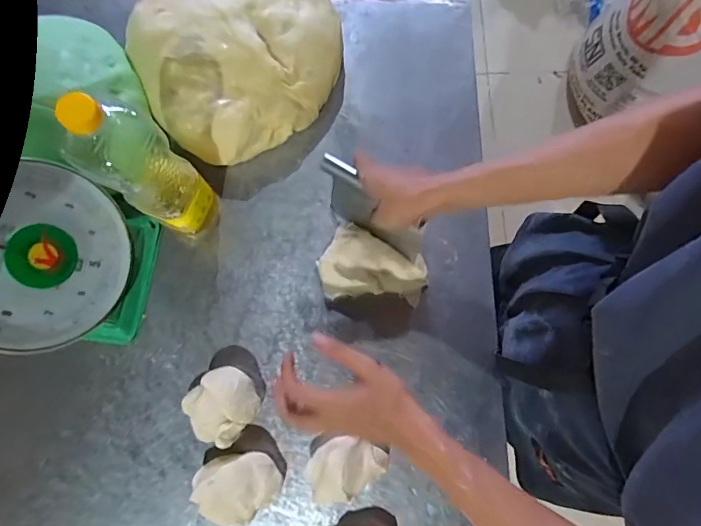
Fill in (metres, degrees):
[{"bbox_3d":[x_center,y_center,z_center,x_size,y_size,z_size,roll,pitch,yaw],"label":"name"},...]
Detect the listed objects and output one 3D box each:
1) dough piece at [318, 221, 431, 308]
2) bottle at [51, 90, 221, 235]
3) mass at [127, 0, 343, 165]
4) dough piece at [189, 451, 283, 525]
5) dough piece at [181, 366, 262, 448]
[{"bbox_3d":[0.031,0.014,0.550,0.140,0.056,0.094,24,80,3],"label":"dough piece"},{"bbox_3d":[-0.216,-0.093,0.458,0.069,0.262,0.081,41,81,6],"label":"bottle"},{"bbox_3d":[-0.147,-0.280,0.580,0.278,0.107,0.234,-22,80,-5],"label":"mass"},{"bbox_3d":[-0.139,0.274,0.512,0.091,0.054,0.080,-33,82,-7],"label":"dough piece"},{"bbox_3d":[-0.160,0.177,0.520,0.081,0.047,0.084,0,79,-1],"label":"dough piece"}]

